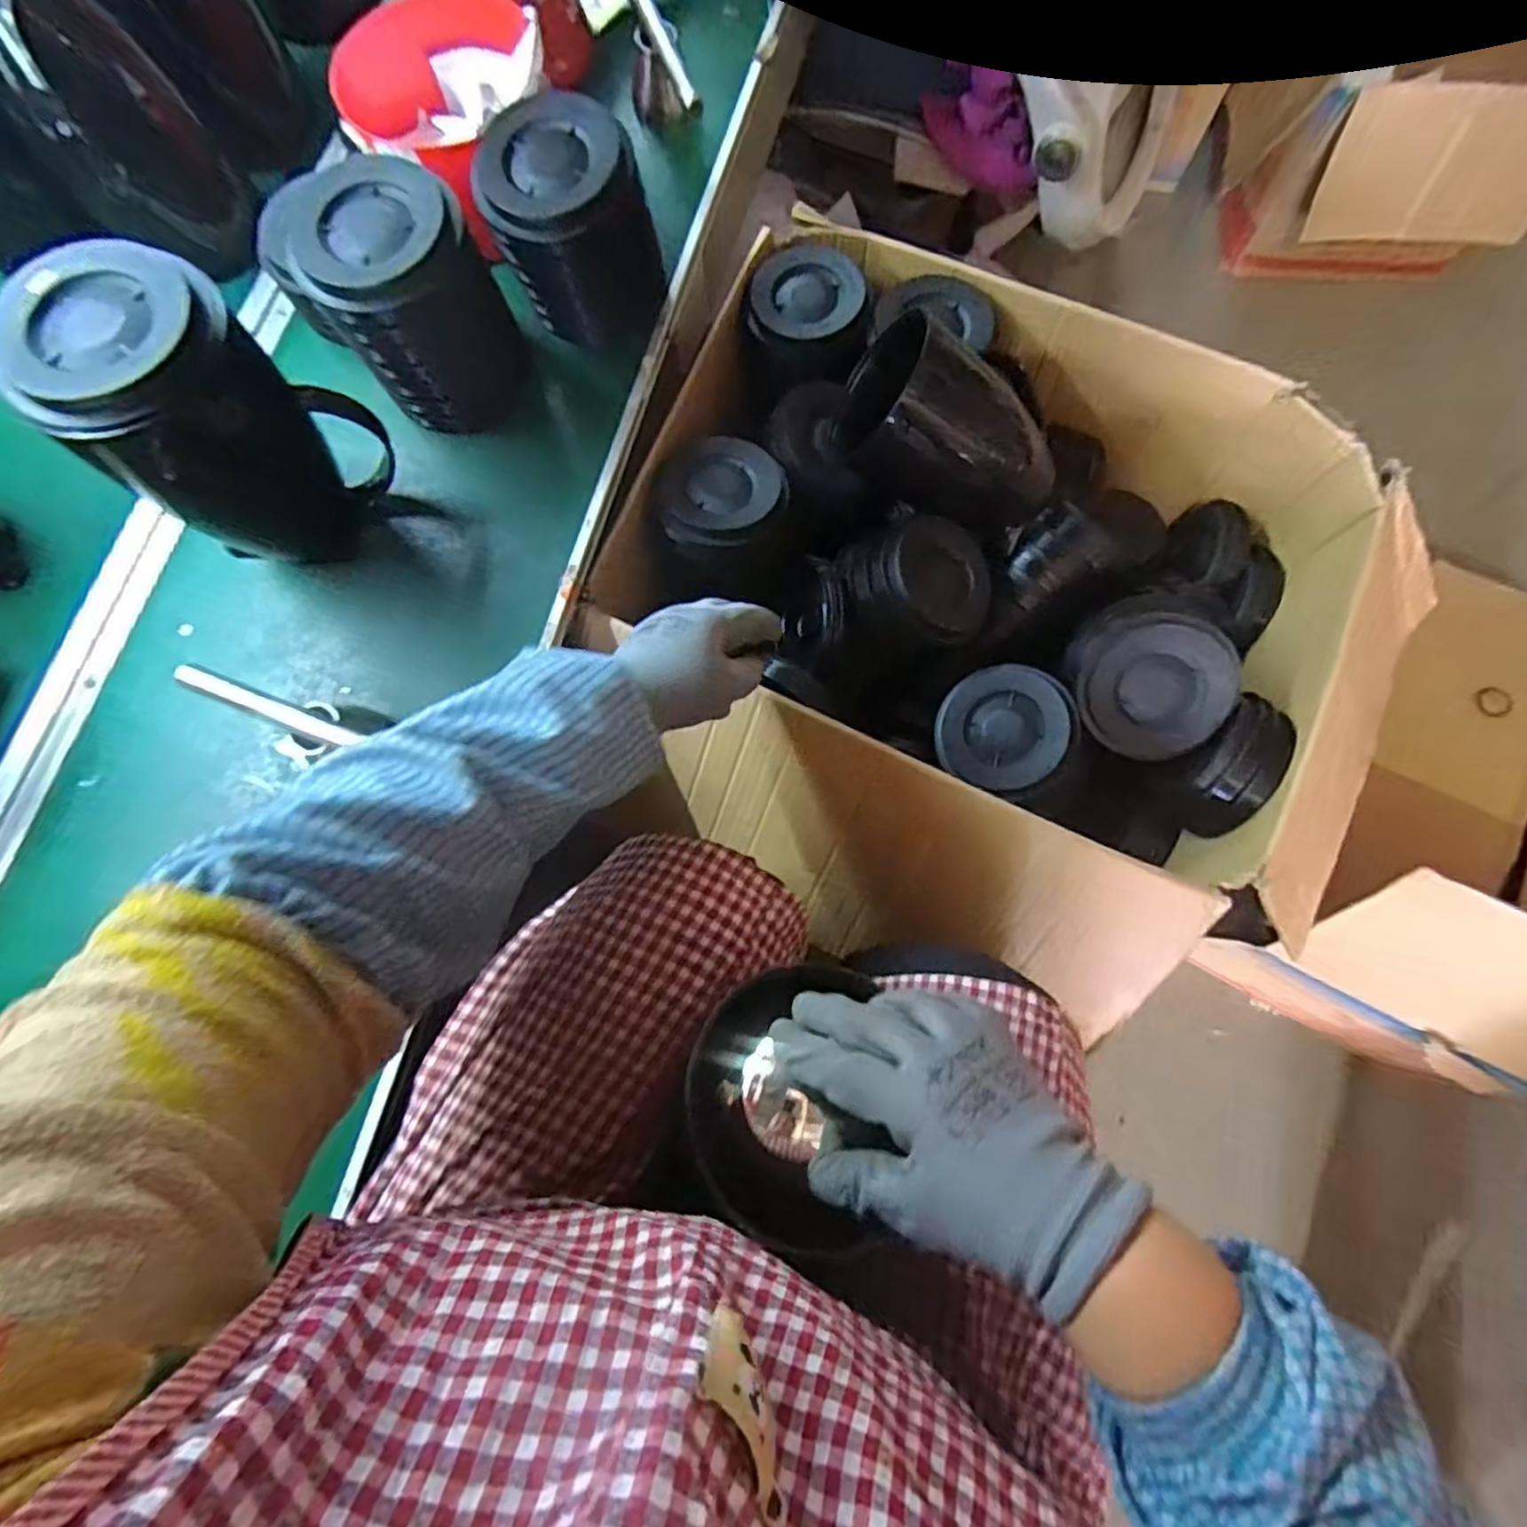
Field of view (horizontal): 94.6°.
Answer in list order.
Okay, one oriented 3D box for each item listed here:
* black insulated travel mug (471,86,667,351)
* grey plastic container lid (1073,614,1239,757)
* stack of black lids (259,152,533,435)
[{"bbox_3d":[-0.152,-0.435,0.574,0.120,0.122,0.116,0,76,2],"label":"black insulated travel mug"},{"bbox_3d":[0.333,-0.066,0.600,0.116,0.019,0.116,8,112,21],"label":"grey plastic container lid"},{"bbox_3d":[-0.272,-0.355,0.564,0.120,0.164,0.102,2,76,2],"label":"stack of black lids"}]

